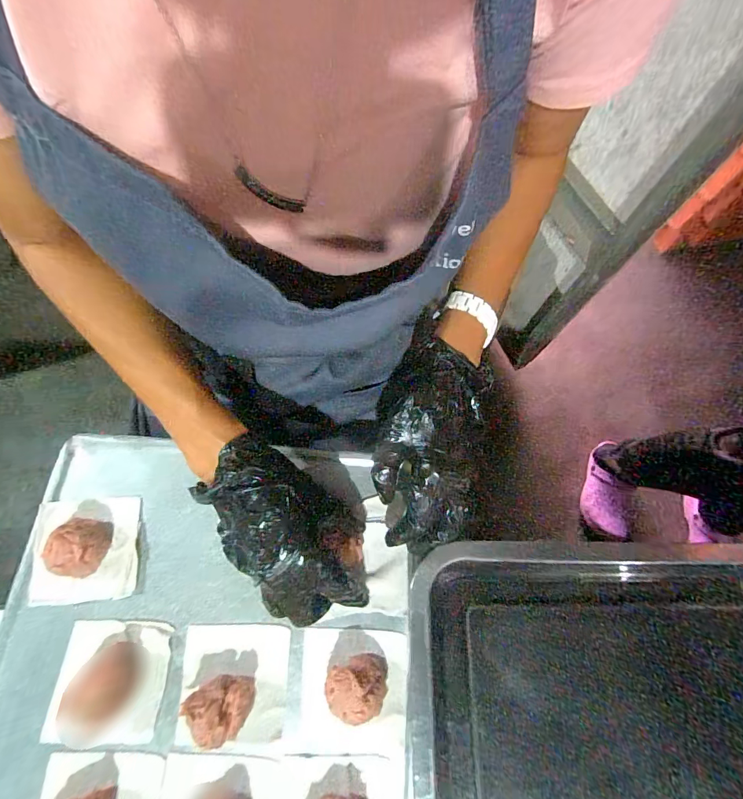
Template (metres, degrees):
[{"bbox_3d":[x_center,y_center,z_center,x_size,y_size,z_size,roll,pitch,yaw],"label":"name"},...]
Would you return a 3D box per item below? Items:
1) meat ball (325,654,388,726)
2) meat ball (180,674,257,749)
[{"bbox_3d":[-0.010,0.214,0.288,0.045,0.035,0.035,-10,70,-7],"label":"meat ball"},{"bbox_3d":[-0.108,0.222,0.281,0.042,0.034,0.037,-22,72,-11],"label":"meat ball"}]

